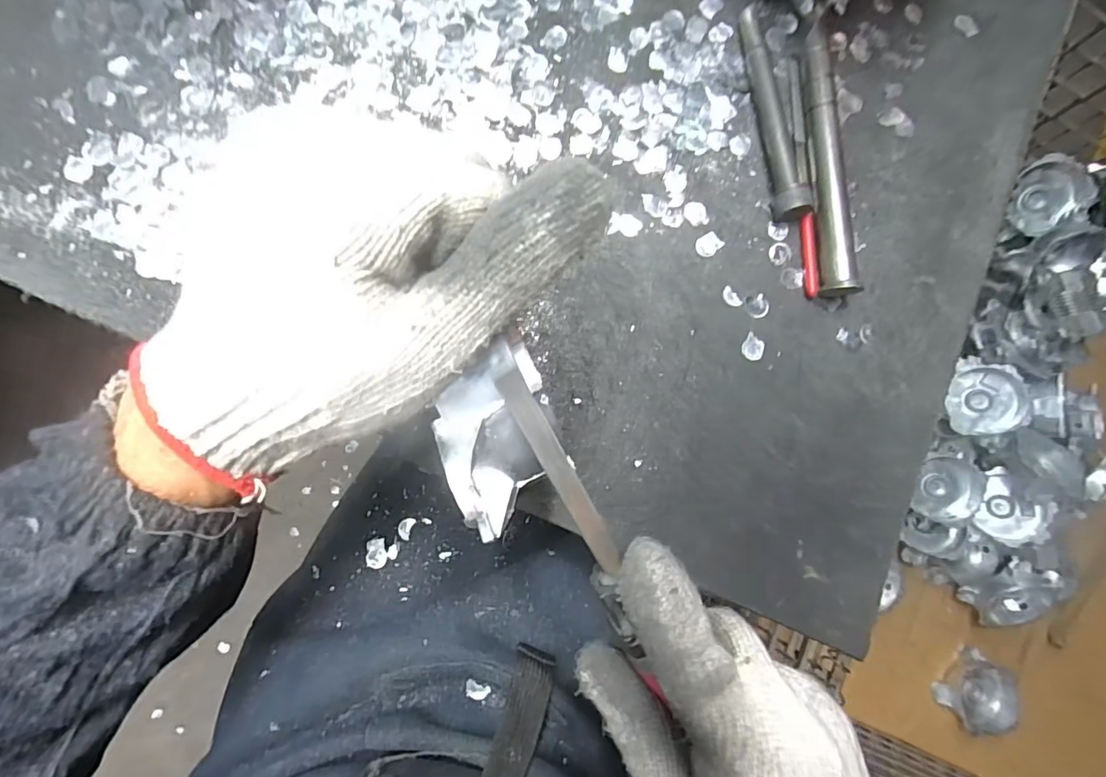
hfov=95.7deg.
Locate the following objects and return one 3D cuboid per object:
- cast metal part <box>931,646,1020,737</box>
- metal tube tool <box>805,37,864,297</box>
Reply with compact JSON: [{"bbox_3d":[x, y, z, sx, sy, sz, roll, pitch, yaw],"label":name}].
[{"bbox_3d":[0.816,0.590,0.967,0.131,0.061,0.131,1,83,-7],"label":"cast metal part"},{"bbox_3d":[0.185,-0.148,0.339,0.019,0.022,0.174,0,83,-7],"label":"metal tube tool"}]

